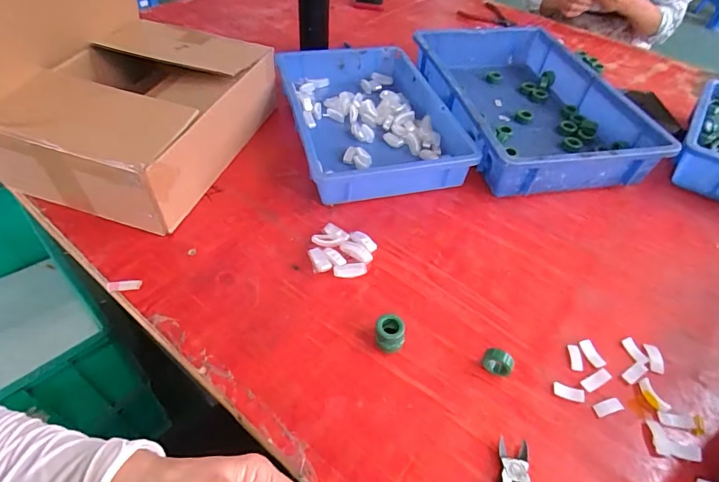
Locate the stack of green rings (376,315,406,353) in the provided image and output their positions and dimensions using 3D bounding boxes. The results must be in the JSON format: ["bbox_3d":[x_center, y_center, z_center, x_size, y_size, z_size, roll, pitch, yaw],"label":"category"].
[{"bbox_3d":[0.032,0.100,0.464,0.029,0.027,0.031,6,47,0],"label":"stack of green rings"}]

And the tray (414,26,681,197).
[{"bbox_3d":[0.292,-0.254,0.779,0.290,0.076,0.436,-4,47,-9],"label":"tray"}]

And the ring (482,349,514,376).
[{"bbox_3d":[0.143,0.126,0.447,0.030,0.026,0.016,21,49,14],"label":"ring"}]

